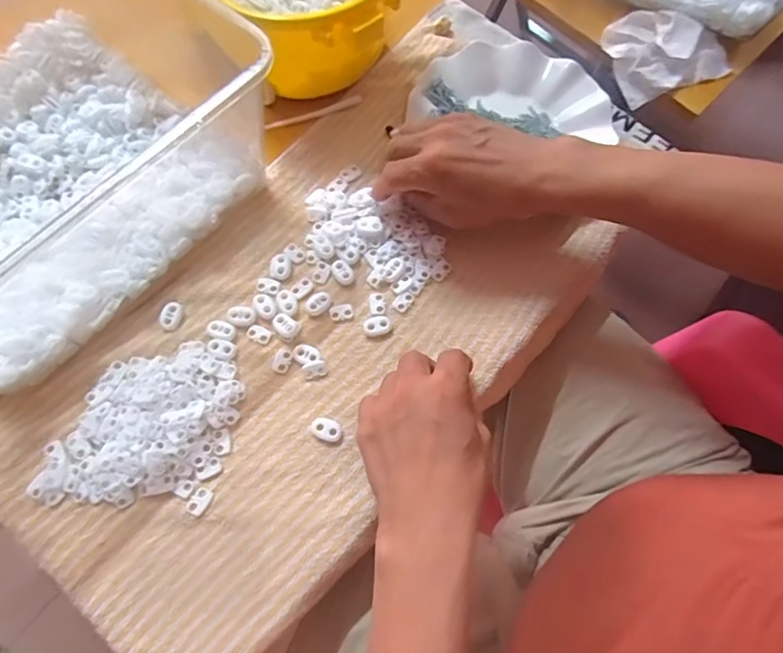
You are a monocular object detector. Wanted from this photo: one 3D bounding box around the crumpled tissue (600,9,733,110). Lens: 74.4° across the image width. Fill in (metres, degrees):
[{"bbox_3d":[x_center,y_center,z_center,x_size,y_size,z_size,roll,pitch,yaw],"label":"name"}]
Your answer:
[{"bbox_3d":[0.282,-0.285,0.531,0.117,0.040,0.092,-21,72,-9],"label":"crumpled tissue"}]

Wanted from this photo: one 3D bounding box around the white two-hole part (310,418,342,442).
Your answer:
[{"bbox_3d":[-0.048,0.076,0.382,0.023,0.006,0.015,21,71,5],"label":"white two-hole part"}]

